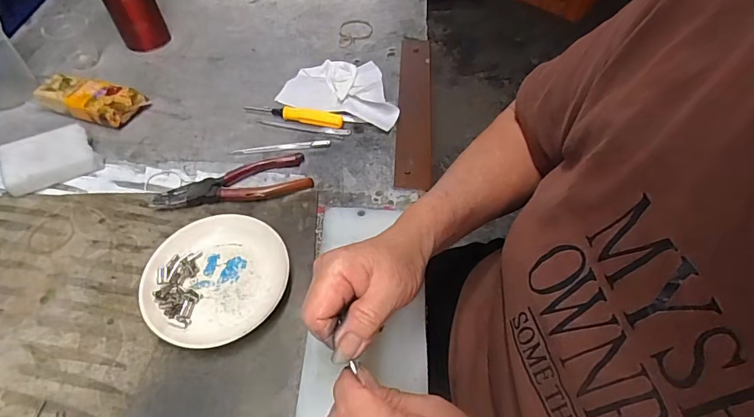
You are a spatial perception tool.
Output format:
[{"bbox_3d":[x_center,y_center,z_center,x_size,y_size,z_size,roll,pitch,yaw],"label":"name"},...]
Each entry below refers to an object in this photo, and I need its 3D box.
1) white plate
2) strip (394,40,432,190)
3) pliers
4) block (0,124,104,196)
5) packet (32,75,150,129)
[{"bbox_3d":[-0.137,0.060,0.378,0.119,0.022,0.113,0,53,0],"label":"white plate"},{"bbox_3d":[0.045,-0.124,0.524,0.039,0.006,0.256,1,54,5],"label":"strip"},{"bbox_3d":[-0.143,-0.023,0.442,0.146,0.014,0.050,-18,55,-13],"label":"pliers"},{"bbox_3d":[-0.340,-0.053,0.455,0.082,0.031,0.052,-28,58,-19],"label":"block"},{"bbox_3d":[-0.330,-0.126,0.509,0.108,0.035,0.051,15,55,11],"label":"packet"}]

